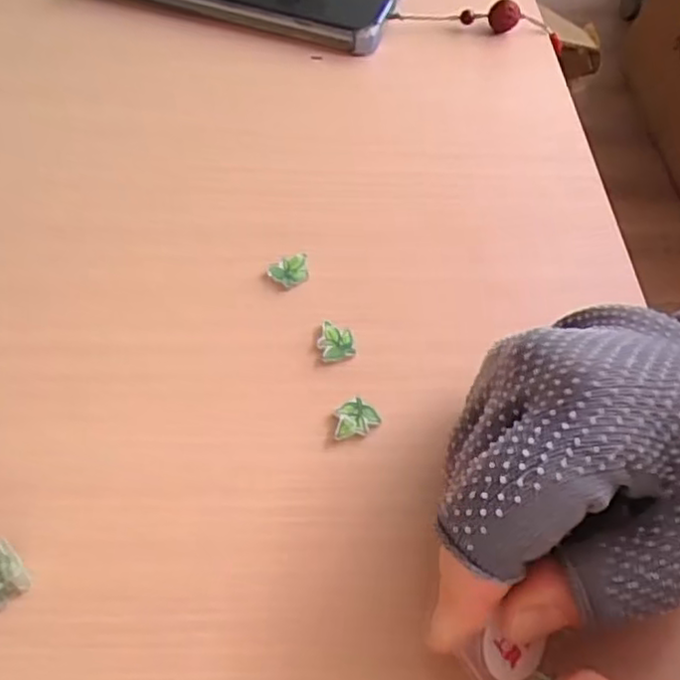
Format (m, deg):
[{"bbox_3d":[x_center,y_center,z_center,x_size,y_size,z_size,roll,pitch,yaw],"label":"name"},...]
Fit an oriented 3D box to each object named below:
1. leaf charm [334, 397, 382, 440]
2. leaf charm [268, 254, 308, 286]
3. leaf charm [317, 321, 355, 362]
[{"bbox_3d":[0.005,0.027,0.234,0.016,0.004,0.012,-10,55,-11],"label":"leaf charm"},{"bbox_3d":[-0.020,-0.028,0.270,0.015,0.006,0.013,0,54,-4],"label":"leaf charm"},{"bbox_3d":[-0.002,0.000,0.252,0.013,0.005,0.016,-6,54,-8],"label":"leaf charm"}]

